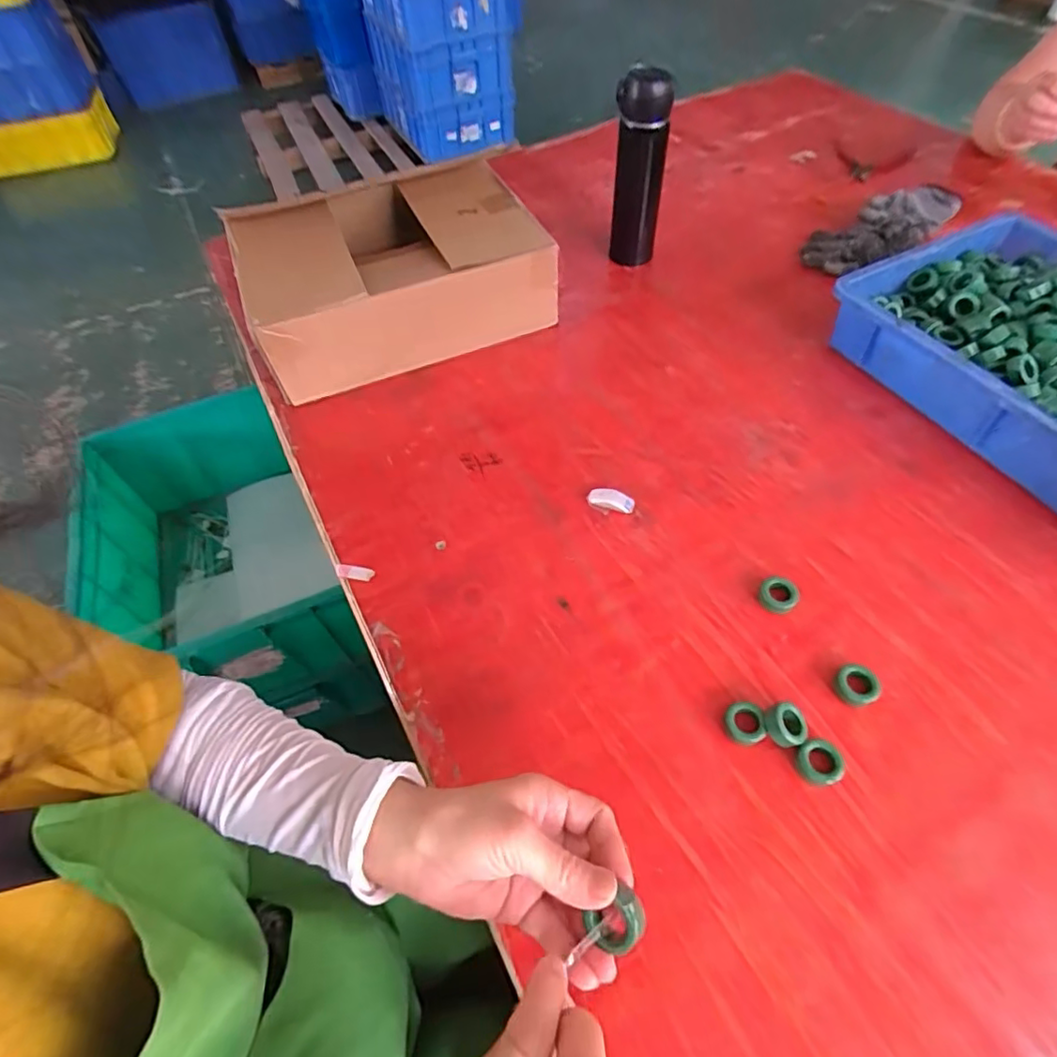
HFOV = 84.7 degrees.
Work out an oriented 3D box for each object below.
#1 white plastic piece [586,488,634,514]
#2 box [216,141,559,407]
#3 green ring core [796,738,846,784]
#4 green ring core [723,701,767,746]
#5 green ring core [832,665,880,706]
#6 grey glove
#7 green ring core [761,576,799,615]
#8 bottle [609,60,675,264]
[{"bbox_3d":[0.081,-0.028,0.570,0.045,0.012,0.018,13,56,13],"label":"white plastic piece"},{"bbox_3d":[-0.173,-0.321,0.727,0.335,0.124,0.268,-22,56,-12],"label":"box"},{"bbox_3d":[0.210,0.169,0.419,0.029,0.013,0.029,-2,54,2],"label":"green ring core"},{"bbox_3d":[0.163,0.147,0.438,0.029,0.010,0.031,-6,54,-1],"label":"green ring core"},{"bbox_3d":[0.257,0.122,0.453,0.030,0.014,0.031,-2,54,2],"label":"green ring core"},{"bbox_3d":[0.502,-0.421,0.811,0.273,0.034,0.099,-28,58,-16],"label":"grey glove"},{"bbox_3d":[0.216,0.056,0.499,0.030,0.010,0.035,31,62,23],"label":"green ring core"},{"bbox_3d":[0.144,-0.458,0.751,0.061,0.214,0.054,17,57,15],"label":"bottle"}]

